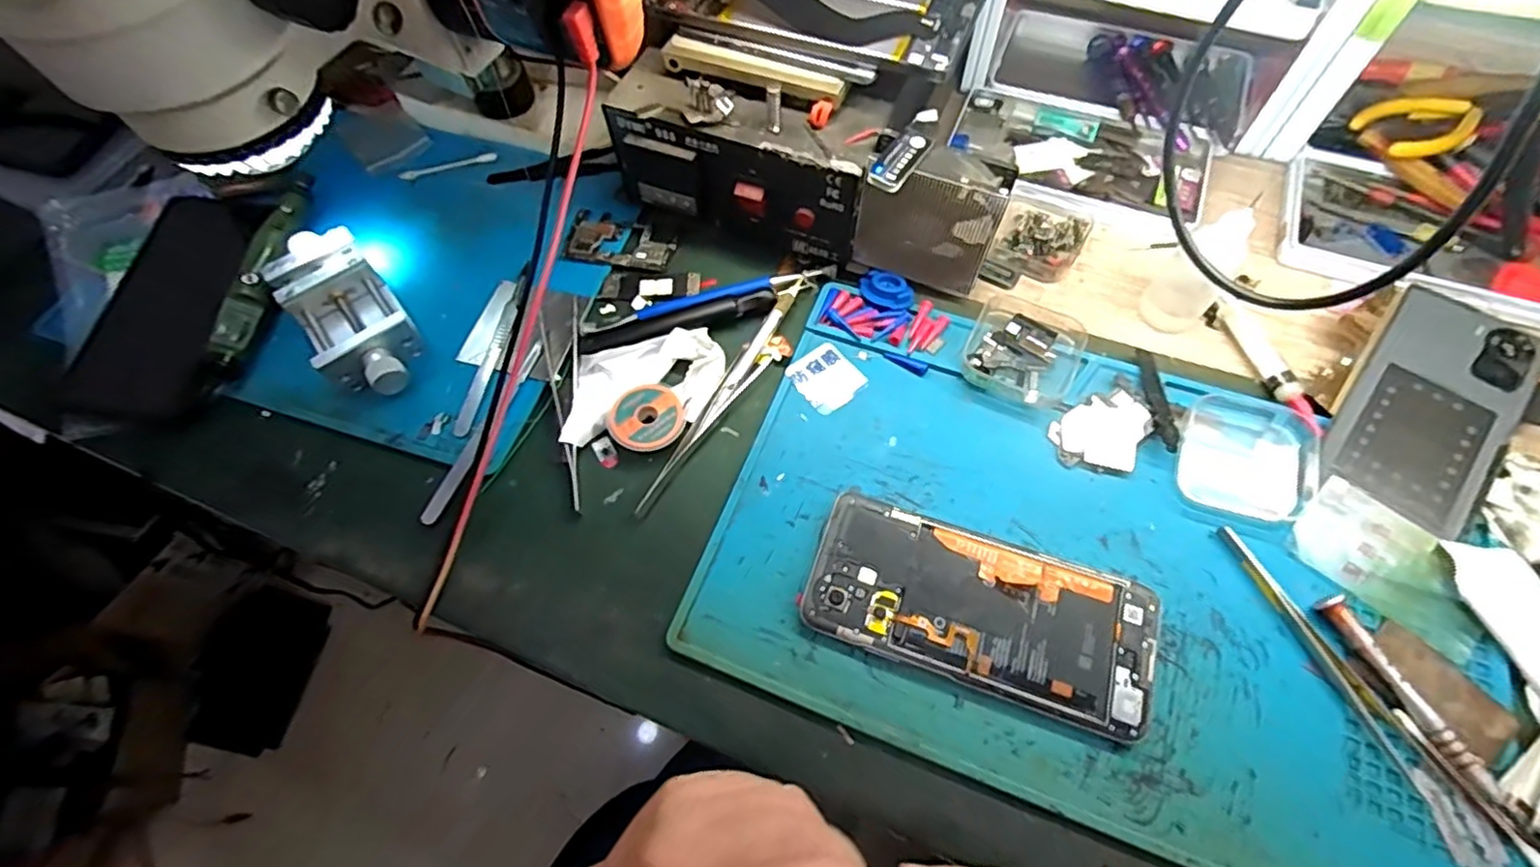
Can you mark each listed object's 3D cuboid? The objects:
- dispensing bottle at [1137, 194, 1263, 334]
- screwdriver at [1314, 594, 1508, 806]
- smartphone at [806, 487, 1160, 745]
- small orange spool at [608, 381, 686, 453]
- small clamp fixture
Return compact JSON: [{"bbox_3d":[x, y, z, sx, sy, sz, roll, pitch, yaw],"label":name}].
[{"bbox_3d":[0.251,-0.097,0.377,0.035,0.074,0.034,36,70,19],"label":"dispensing bottle"},{"bbox_3d":[0.293,0.118,0.296,0.014,0.012,0.095,-21,64,-7],"label":"screwdriver"},{"bbox_3d":[0.103,0.087,0.324,0.163,0.011,0.074,17,65,12],"label":"smartphone"},{"bbox_3d":[-0.072,-0.009,0.379,0.042,0.009,0.042,-1,63,2],"label":"small orange spool"},{"bbox_3d":[-0.267,-0.075,0.411,0.056,0.035,0.131,-37,67,-15],"label":"small clamp fixture"}]

